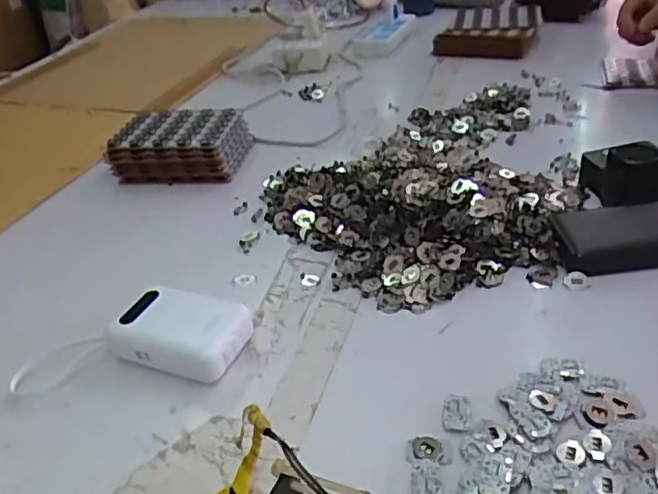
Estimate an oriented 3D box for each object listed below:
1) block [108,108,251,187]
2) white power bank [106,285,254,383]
[{"bbox_3d":[-0.186,-0.130,0.785,0.155,0.055,0.114,1,35,13],"label":"block"},{"bbox_3d":[-0.121,0.070,0.503,0.108,0.034,0.064,10,38,24],"label":"white power bank"}]

